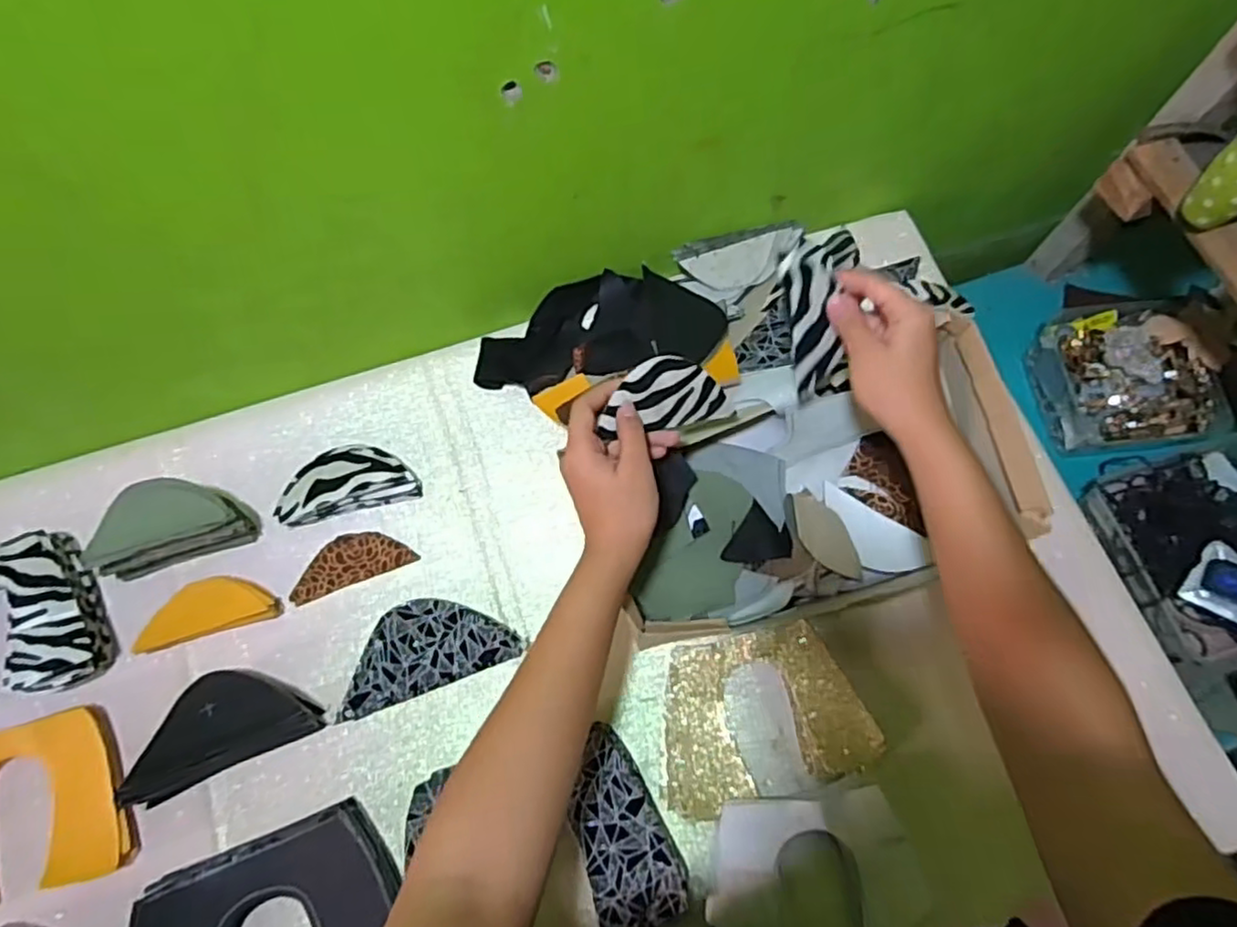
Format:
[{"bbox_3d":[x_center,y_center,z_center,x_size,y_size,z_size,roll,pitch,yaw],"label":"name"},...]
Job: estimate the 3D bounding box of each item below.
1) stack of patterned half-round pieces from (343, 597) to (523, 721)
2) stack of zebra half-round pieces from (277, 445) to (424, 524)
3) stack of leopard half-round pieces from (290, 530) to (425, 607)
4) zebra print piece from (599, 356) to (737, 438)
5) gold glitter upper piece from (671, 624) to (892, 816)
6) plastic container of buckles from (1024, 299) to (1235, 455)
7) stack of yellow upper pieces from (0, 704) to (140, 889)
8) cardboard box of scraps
[{"bbox_3d":[-0.160,0.151,0.573,0.143,0.019,0.073,-19,71,-8],"label":"stack of patterned half-round pieces"},{"bbox_3d":[-0.241,0.015,0.612,0.114,0.030,0.056,-15,71,-6],"label":"stack of zebra half-round pieces"},{"bbox_3d":[-0.234,0.084,0.603,0.104,0.005,0.045,-20,71,-8],"label":"stack of leopard half-round pieces"},{"bbox_3d":[0.037,-0.050,0.494,0.099,0.012,0.050,-6,106,-17],"label":"zebra print piece"},{"bbox_3d":[0.116,0.202,0.557,0.165,0.011,0.124,-13,73,1],"label":"gold glitter upper piece"},{"bbox_3d":[0.555,-0.093,0.759,0.159,0.066,0.167,-10,70,-4],"label":"plastic container of buckles"},{"bbox_3d":[-0.456,0.264,0.519,0.154,0.029,0.123,-17,71,-7],"label":"stack of yellow upper pieces"},{"bbox_3d":[0.146,0.024,0.567,0.330,0.104,0.191,-13,71,-6],"label":"cardboard box of scraps"}]

